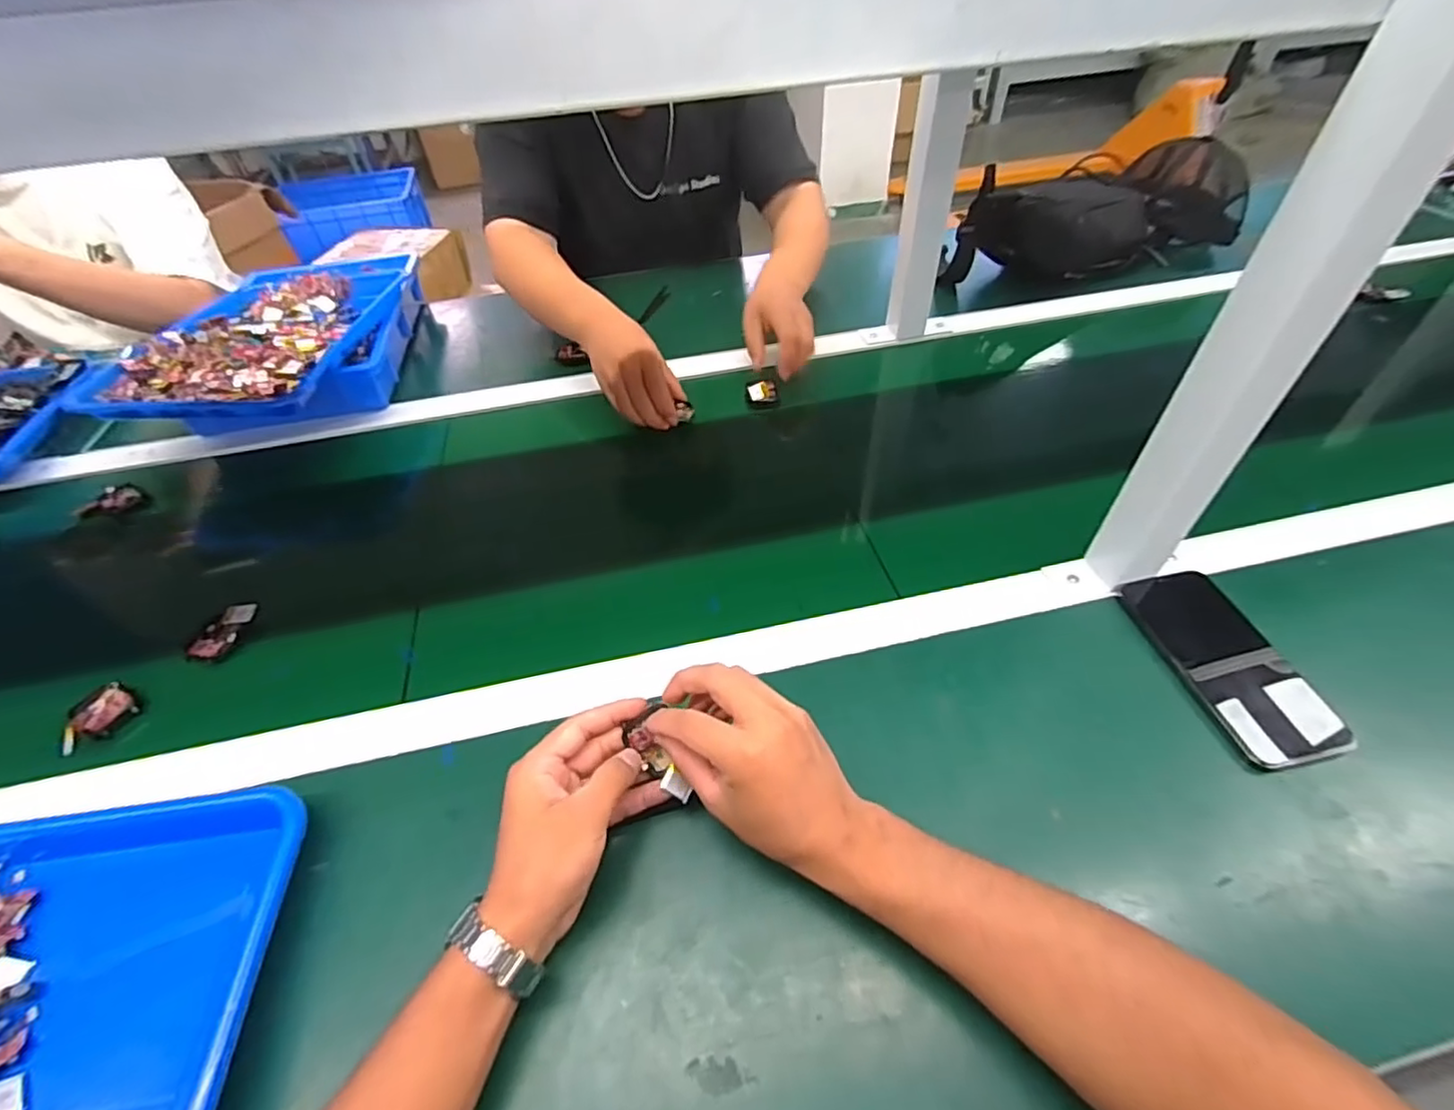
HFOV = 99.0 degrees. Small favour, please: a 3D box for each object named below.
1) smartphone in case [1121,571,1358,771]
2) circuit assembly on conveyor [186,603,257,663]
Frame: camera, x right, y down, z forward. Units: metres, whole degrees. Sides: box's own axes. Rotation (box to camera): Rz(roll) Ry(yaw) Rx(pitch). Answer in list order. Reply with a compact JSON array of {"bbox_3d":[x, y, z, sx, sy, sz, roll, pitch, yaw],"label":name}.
[{"bbox_3d":[0.376,0.079,0.470,0.080,0.013,0.159,-12,48,-7],"label":"smartphone in case"},{"bbox_3d":[-0.433,0.066,0.535,0.032,0.017,0.059,18,51,19],"label":"circuit assembly on conveyor"}]

